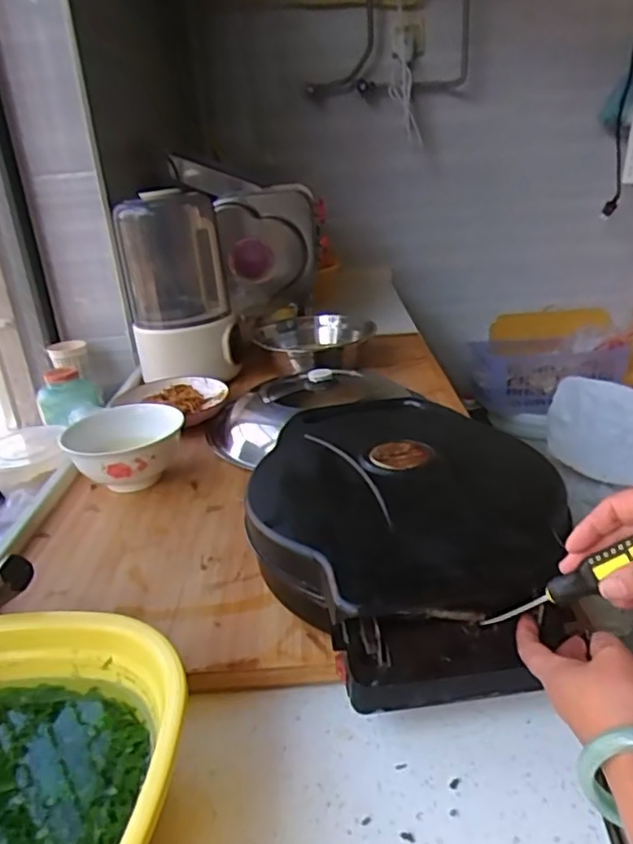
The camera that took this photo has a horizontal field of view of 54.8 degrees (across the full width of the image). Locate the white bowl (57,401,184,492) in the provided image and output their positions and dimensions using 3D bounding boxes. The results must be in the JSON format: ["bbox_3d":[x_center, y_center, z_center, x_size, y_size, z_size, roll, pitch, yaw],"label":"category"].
[{"bbox_3d":[-0.244,0.042,0.801,0.143,0.083,0.134,-4,24,2],"label":"white bowl"}]

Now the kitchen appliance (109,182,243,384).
[{"bbox_3d":[-0.248,-0.239,1.095,0.178,0.310,0.148,-10,25,-12],"label":"kitchen appliance"}]

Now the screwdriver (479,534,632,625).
[{"bbox_3d":[0.167,0.111,0.409,0.016,0.150,0.018,49,45,12],"label":"screwdriver"}]

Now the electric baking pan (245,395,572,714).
[{"bbox_3d":[0.077,0.084,0.606,0.268,0.104,0.368,-6,24,-4],"label":"electric baking pan"}]

